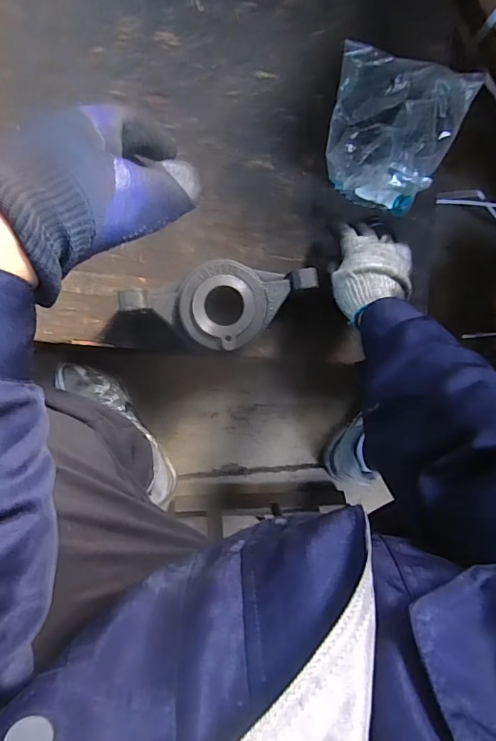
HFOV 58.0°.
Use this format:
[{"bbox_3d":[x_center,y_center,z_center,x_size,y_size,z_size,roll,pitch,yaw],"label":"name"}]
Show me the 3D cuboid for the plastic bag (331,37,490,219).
[{"bbox_3d":[0.200,-0.315,0.573,0.175,0.084,0.188,11,91,-8],"label":"plastic bag"}]

